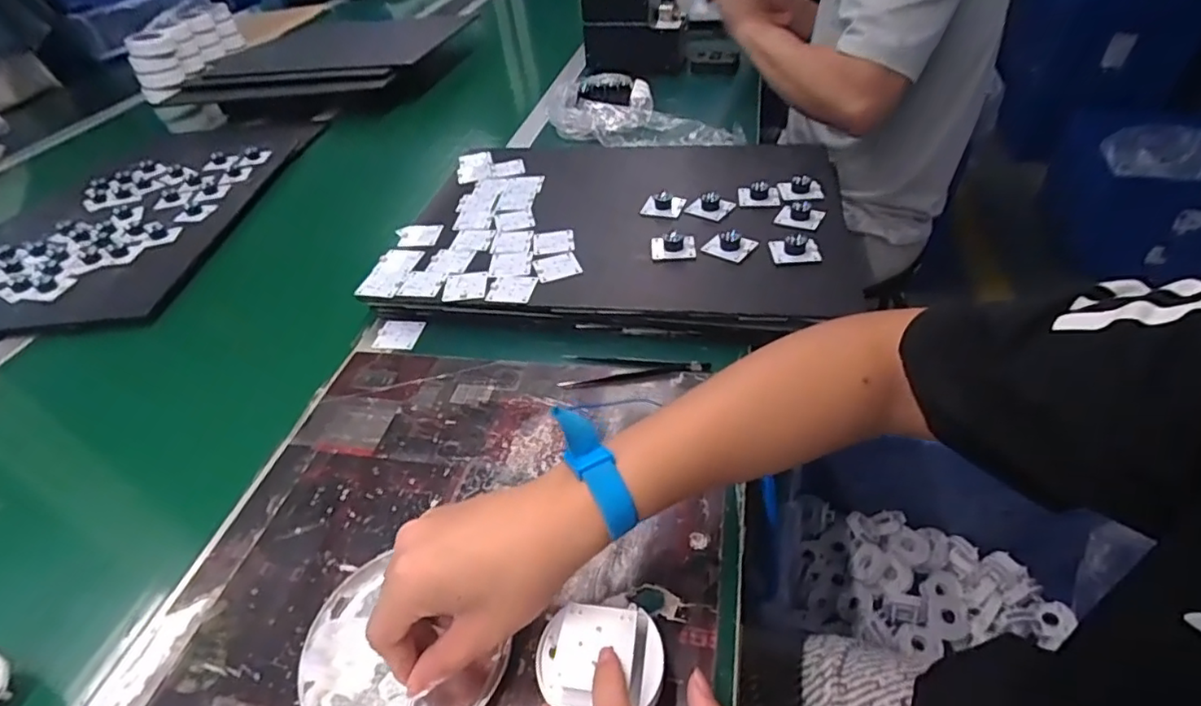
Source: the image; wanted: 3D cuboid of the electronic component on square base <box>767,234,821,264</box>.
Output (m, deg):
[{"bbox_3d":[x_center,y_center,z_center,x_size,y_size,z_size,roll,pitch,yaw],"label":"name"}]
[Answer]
[{"bbox_3d":[0.194,-0.108,0.594,0.044,0.017,0.035,-3,42,5],"label":"electronic component on square base"}]

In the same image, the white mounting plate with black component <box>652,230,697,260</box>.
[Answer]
[{"bbox_3d":[0.075,-0.113,0.614,0.044,0.020,0.031,-2,43,5],"label":"white mounting plate with black component"}]

